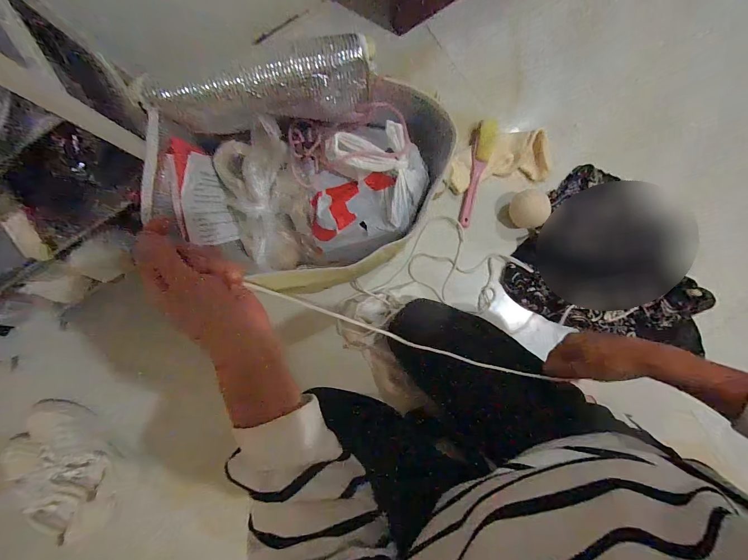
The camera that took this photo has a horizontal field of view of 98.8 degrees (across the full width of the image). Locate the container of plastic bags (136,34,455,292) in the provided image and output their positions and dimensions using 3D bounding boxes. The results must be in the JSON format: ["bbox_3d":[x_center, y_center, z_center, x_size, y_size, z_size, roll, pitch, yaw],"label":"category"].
[{"bbox_3d":[-0.116,-0.144,0.522,0.407,0.212,0.289,-9,89,0],"label":"container of plastic bags"}]

